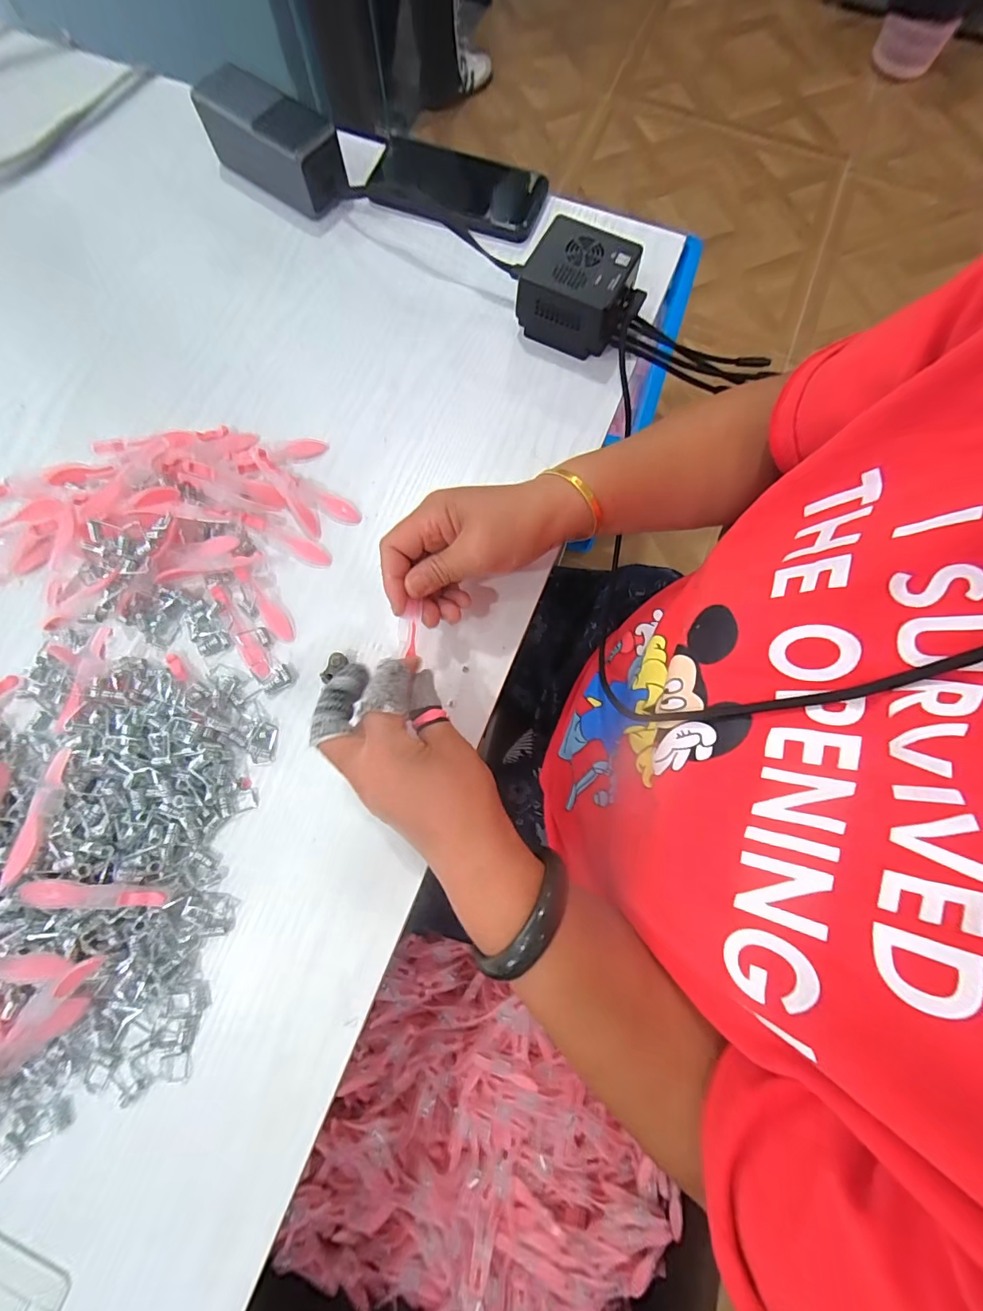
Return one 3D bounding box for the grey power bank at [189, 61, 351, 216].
[{"bbox_3d":[-0.199,-0.471,0.429,0.142,0.053,0.054,35,78,7],"label":"grey power bank"}]

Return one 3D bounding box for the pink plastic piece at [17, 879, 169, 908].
[{"bbox_3d":[-0.235,0.142,0.275,0.076,0.004,0.013,8,54,-9],"label":"pink plastic piece"}]

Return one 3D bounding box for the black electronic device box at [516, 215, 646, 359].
[{"bbox_3d":[0.075,-0.301,0.389,0.091,0.051,0.072,26,77,5],"label":"black electronic device box"}]

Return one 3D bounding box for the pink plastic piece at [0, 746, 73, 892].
[{"bbox_3d":[-0.273,0.095,0.281,0.011,0.007,0.080,-1,60,-1],"label":"pink plastic piece"}]

